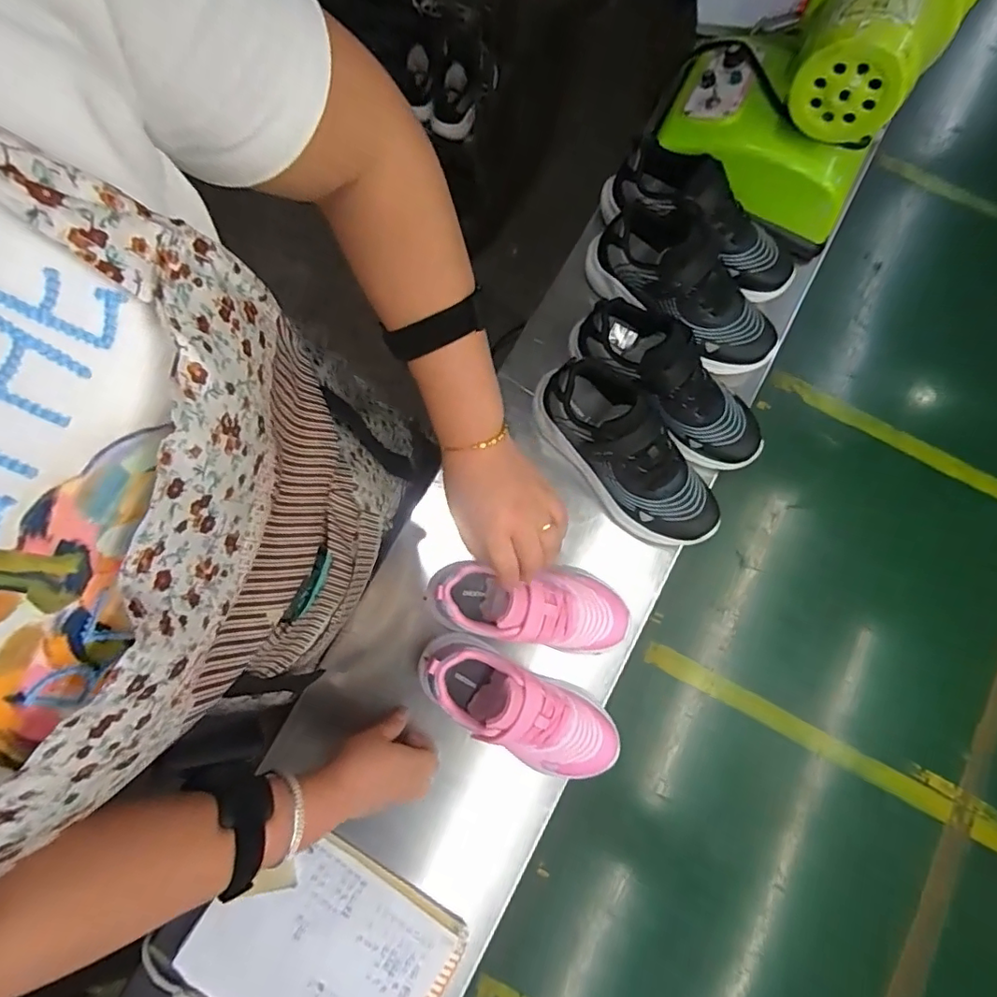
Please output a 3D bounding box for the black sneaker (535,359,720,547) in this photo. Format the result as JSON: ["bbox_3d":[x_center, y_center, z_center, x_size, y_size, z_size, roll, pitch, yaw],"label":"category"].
[{"bbox_3d":[0.129,-0.048,0.537,0.091,0.095,0.226,-34,81,-7],"label":"black sneaker"}]

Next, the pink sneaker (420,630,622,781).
[{"bbox_3d":[0.016,0.193,0.498,0.194,0.090,0.077,27,79,5],"label":"pink sneaker"}]

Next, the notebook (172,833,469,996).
[{"bbox_3d":[-0.153,0.403,0.485,0.207,0.016,0.156,32,79,6],"label":"notebook"}]

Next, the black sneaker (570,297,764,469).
[{"bbox_3d":[0.180,-0.117,0.566,0.227,0.094,0.082,41,80,-6],"label":"black sneaker"}]

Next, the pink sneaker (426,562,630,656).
[{"bbox_3d":[0.032,0.102,0.509,0.183,0.081,0.071,9,78,-12],"label":"pink sneaker"}]

